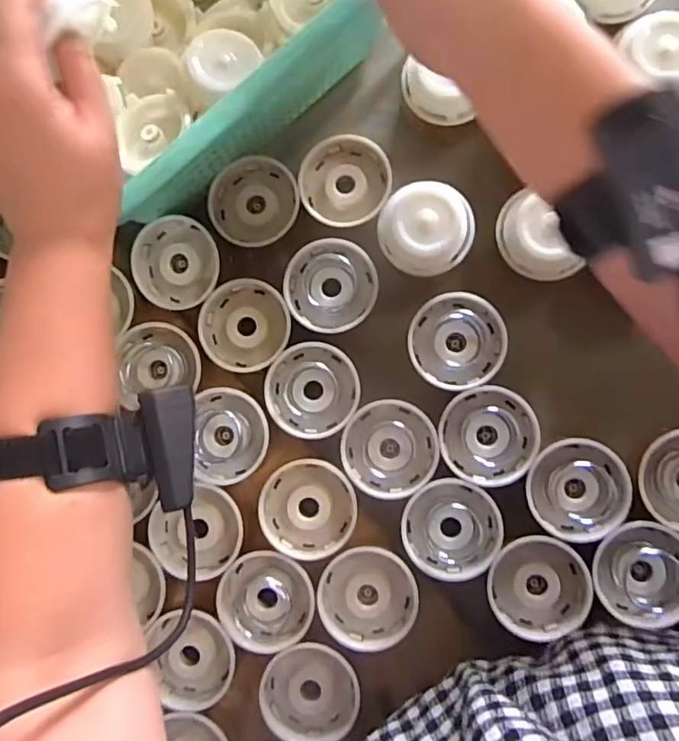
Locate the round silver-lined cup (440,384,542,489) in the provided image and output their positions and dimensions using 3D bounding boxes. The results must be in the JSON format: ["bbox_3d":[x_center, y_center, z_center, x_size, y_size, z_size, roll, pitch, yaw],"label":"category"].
[{"bbox_3d":[0.106,0.047,0.405,0.065,0.046,0.066,0,87,6],"label":"round silver-lined cup"}]

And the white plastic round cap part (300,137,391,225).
[{"bbox_3d":[0.006,-0.138,0.413,0.067,0.028,0.063,0,87,6],"label":"white plastic round cap part"}]

